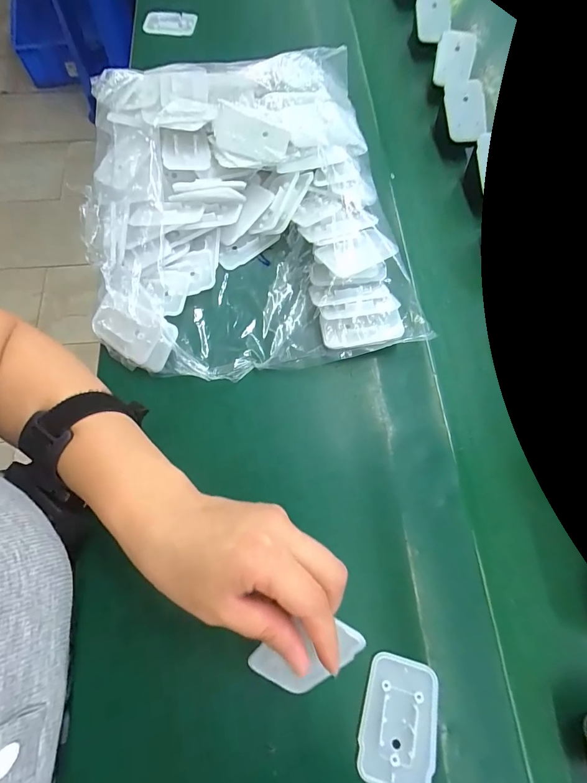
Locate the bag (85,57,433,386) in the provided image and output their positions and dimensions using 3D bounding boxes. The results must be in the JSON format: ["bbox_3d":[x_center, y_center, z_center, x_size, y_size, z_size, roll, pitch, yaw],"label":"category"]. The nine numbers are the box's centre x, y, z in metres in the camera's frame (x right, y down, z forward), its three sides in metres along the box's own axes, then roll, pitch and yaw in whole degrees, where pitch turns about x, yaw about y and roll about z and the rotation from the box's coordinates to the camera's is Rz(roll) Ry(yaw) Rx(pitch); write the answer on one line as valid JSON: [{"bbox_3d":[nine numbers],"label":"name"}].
[{"bbox_3d":[-0.051,-0.170,0.341,0.275,0.079,0.314,-10,70,-6],"label":"bag"}]

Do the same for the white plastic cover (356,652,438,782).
[{"bbox_3d":[0.068,0.211,0.237,0.044,0.008,0.069,15,70,4],"label":"white plastic cover"}]

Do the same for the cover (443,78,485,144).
[{"bbox_3d":[0.182,-0.297,0.393,0.037,0.008,0.063,-4,92,18],"label":"cover"}]

